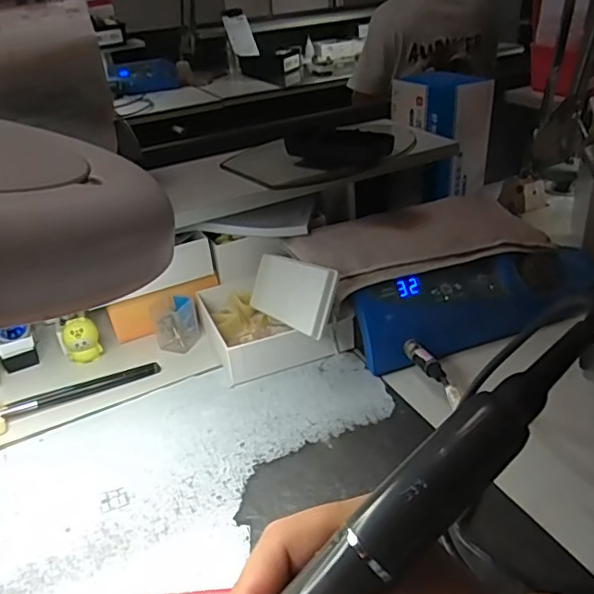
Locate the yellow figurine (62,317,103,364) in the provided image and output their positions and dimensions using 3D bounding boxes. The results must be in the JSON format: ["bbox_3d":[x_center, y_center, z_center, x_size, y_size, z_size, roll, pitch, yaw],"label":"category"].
[{"bbox_3d":[-0.214,0.044,0.567,0.031,0.045,0.025,-15,32,-17],"label":"yellow figurine"}]

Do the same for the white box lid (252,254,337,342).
[{"bbox_3d":[-0.008,-0.006,0.535,0.013,0.059,0.139,12,5,-28],"label":"white box lid"}]

